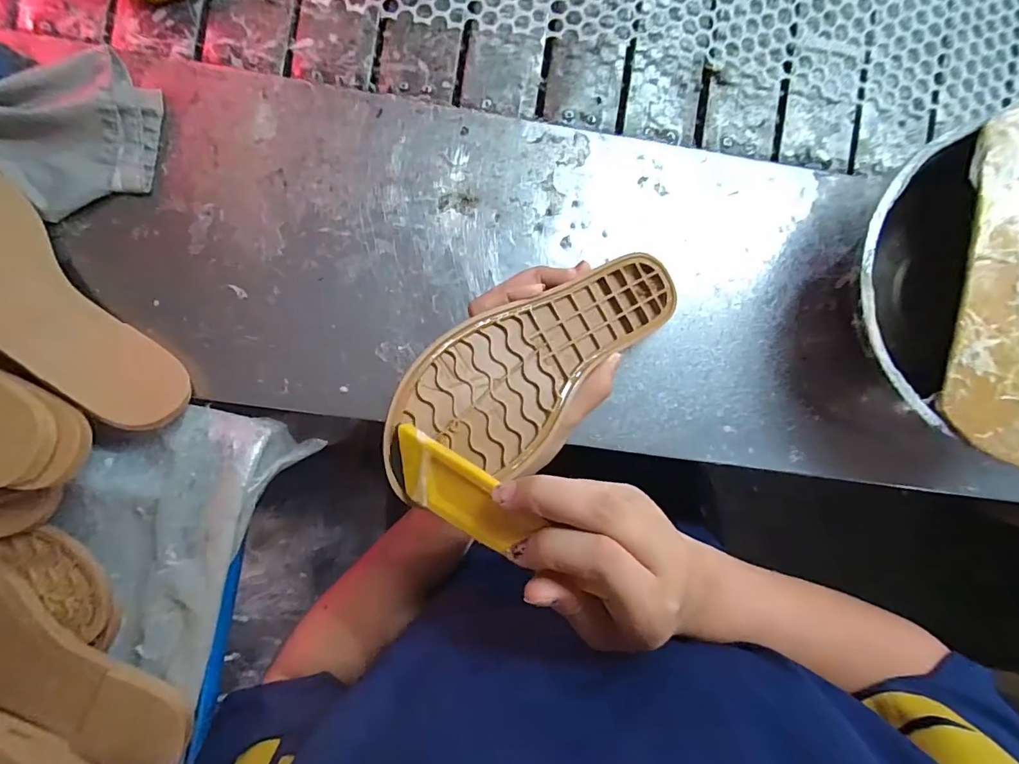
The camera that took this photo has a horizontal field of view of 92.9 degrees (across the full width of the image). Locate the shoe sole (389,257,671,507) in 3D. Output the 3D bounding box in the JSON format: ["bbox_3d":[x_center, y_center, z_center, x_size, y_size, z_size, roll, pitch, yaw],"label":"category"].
[{"bbox_3d":[0.025,-0.016,0.302,0.233,0.011,0.081,-34,89,-25],"label":"shoe sole"}]

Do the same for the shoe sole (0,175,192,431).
[{"bbox_3d":[-0.311,-0.057,0.301,0.233,0.011,0.079,50,53,-7],"label":"shoe sole"}]

